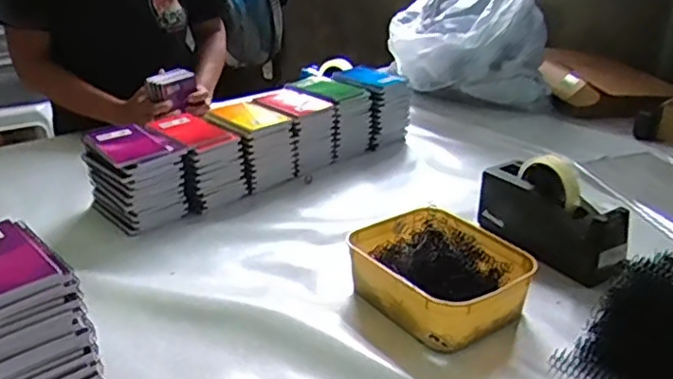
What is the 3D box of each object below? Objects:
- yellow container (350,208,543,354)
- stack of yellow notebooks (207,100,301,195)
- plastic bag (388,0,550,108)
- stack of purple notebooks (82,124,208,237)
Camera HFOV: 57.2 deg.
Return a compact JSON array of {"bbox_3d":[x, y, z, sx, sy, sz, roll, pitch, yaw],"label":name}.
[{"bbox_3d":[0.116,0.096,0.735,0.155,0.064,0.199,-19,31,-35],"label":"yellow container"},{"bbox_3d":[-0.142,-0.079,1.047,0.113,0.114,0.115,-21,32,-38],"label":"stack of yellow notebooks"},{"bbox_3d":[0.294,-0.324,1.386,0.354,0.260,0.259,5,25,10],"label":"plastic bag"},{"bbox_3d":[-0.294,-0.022,0.934,0.123,0.110,0.130,-22,32,-39],"label":"stack of purple notebooks"}]

